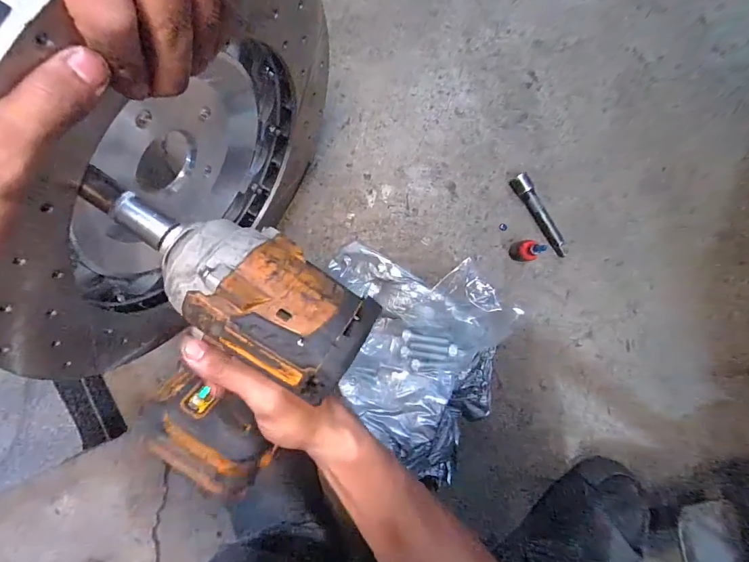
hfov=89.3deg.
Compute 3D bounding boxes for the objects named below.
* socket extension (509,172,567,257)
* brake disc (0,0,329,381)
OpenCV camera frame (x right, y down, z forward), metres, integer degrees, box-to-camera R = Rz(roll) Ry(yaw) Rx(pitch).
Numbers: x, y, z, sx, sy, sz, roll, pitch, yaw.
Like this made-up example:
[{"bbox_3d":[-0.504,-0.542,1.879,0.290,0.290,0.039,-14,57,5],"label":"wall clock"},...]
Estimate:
[{"bbox_3d":[0.219,-0.086,0.496,0.023,0.016,0.119,-33,89,3],"label":"socket extension"},{"bbox_3d":[-0.165,-0.090,0.314,0.056,0.327,0.351,31,92,2],"label":"brake disc"}]

